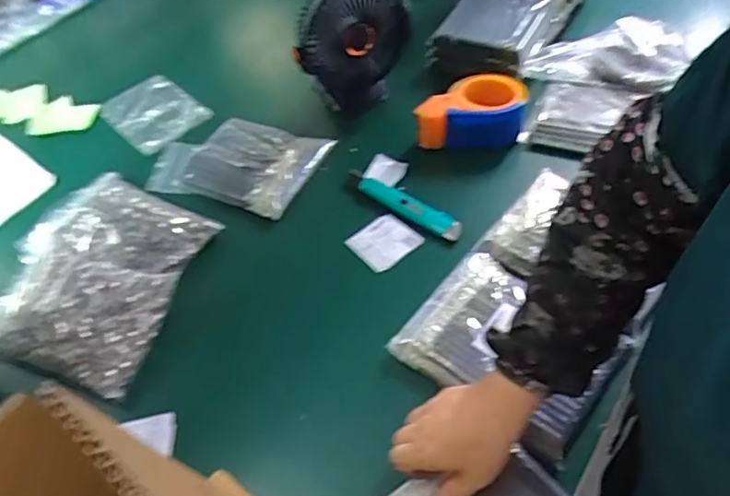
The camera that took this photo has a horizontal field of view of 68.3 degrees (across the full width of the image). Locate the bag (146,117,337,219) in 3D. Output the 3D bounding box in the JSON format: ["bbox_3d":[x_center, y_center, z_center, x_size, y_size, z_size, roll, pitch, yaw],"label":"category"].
[{"bbox_3d":[-0.183,-0.122,0.733,0.237,0.022,0.140,11,53,19],"label":"bag"}]

